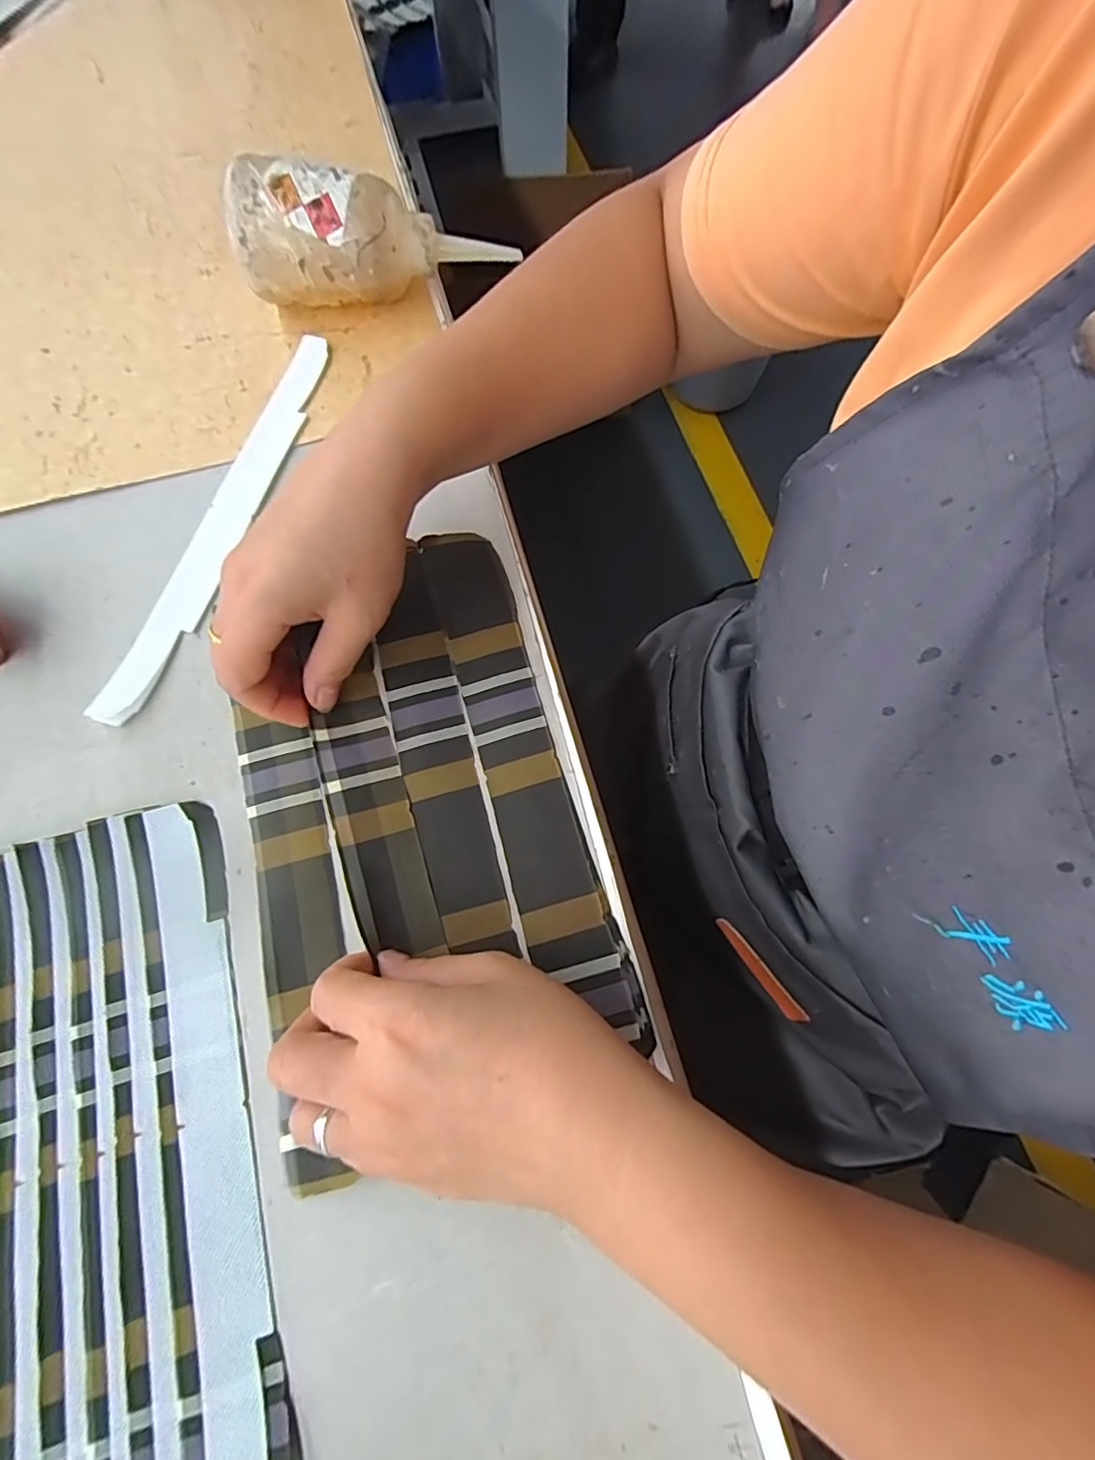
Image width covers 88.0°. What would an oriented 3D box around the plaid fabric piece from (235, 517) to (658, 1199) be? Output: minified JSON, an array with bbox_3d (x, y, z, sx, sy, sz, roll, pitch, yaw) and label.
[{"bbox_3d":[-0.065,0.033,0.262,0.147,0.016,0.246,-16,72,-6],"label":"plaid fabric piece"}]

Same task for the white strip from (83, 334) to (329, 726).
[{"bbox_3d":[-0.177,-0.121,0.317,0.028,0.010,0.256,16,72,5],"label":"white strip"}]

